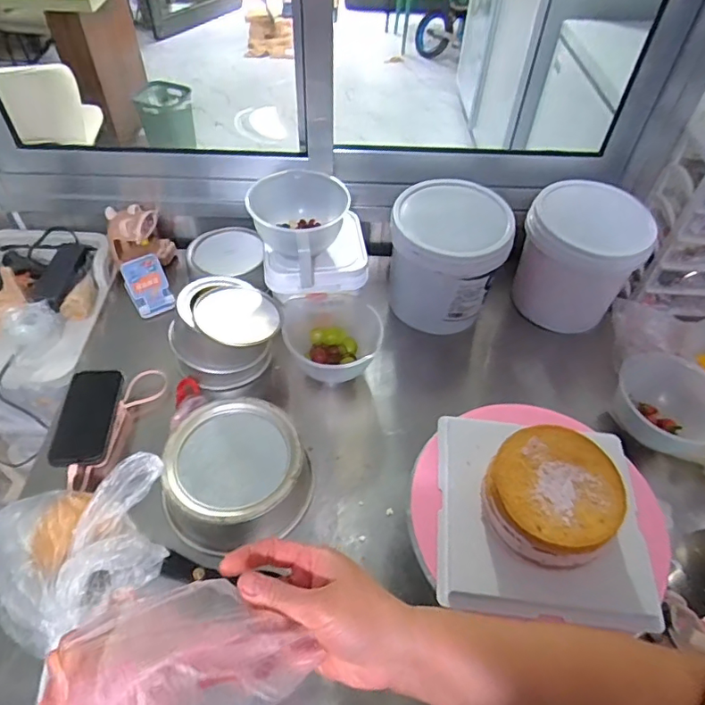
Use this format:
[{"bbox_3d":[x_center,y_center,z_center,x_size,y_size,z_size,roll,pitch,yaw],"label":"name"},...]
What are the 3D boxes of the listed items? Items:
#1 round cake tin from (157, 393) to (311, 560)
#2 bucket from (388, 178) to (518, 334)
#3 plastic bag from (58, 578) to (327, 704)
[{"bbox_3d":[-0.154,0.161,0.720,0.194,0.075,0.192,-11,52,-11],"label":"round cake tin"},{"bbox_3d":[0.163,-0.164,0.917,0.184,0.176,0.191,1,51,-2],"label":"bucket"},{"bbox_3d":[-0.095,0.181,0.318,0.134,0.052,0.083,-11,52,-12],"label":"plastic bag"}]

